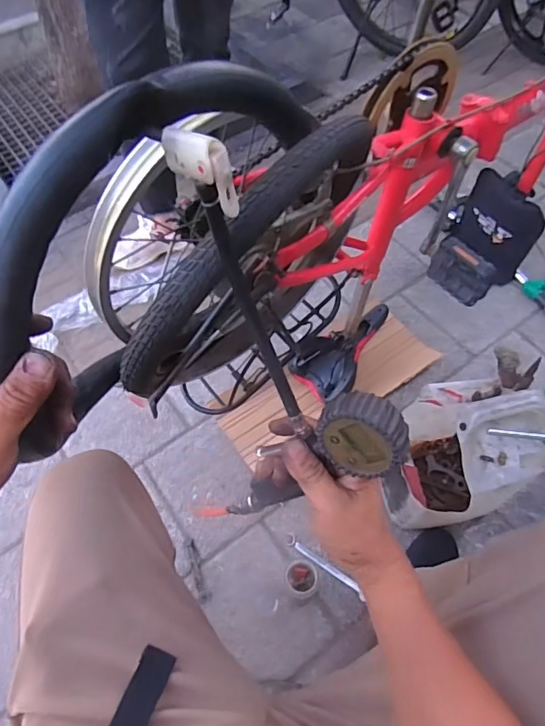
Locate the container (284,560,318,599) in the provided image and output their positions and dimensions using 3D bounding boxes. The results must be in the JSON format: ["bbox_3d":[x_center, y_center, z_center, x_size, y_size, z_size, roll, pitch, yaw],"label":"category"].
[{"bbox_3d":[0.051,0.385,0.849,0.056,0.096,0.056,-1,59,2],"label":"container"}]

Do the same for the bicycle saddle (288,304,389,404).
[{"bbox_3d":[0.173,-0.027,1.084,0.250,0.093,0.133,-36,64,-18],"label":"bicycle saddle"}]

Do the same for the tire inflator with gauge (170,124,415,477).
[{"bbox_3d":[0.012,-0.036,0.359,0.056,0.277,0.084,-34,20,-15],"label":"tire inflator with gauge"}]

